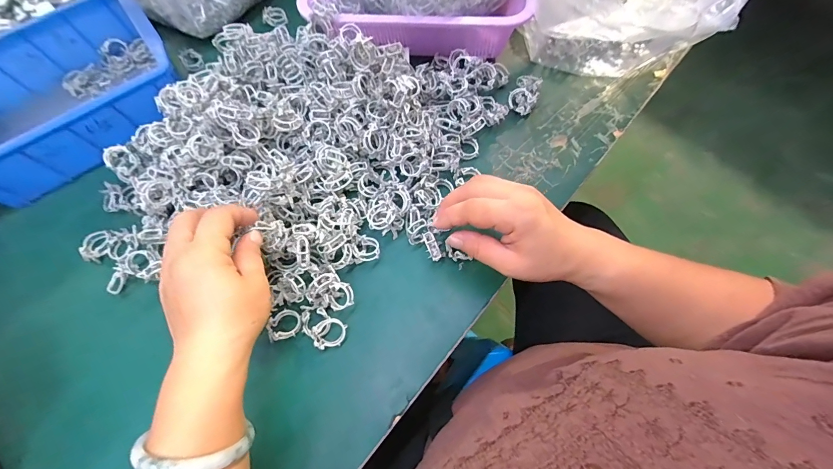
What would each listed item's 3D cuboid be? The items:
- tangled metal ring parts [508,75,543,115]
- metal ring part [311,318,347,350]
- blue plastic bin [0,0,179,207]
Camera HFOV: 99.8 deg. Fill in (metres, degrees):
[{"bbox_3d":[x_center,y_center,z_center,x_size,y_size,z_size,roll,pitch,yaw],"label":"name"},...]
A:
[{"bbox_3d":[0.126,-0.164,0.408,0.029,0.019,0.049,25,70,11],"label":"tangled metal ring parts"},{"bbox_3d":[-0.078,0.089,0.316,0.029,0.014,0.025,-14,68,-4],"label":"metal ring part"},{"bbox_3d":[-0.415,-0.165,0.415,0.253,0.085,0.204,-33,71,-11],"label":"blue plastic bin"}]

